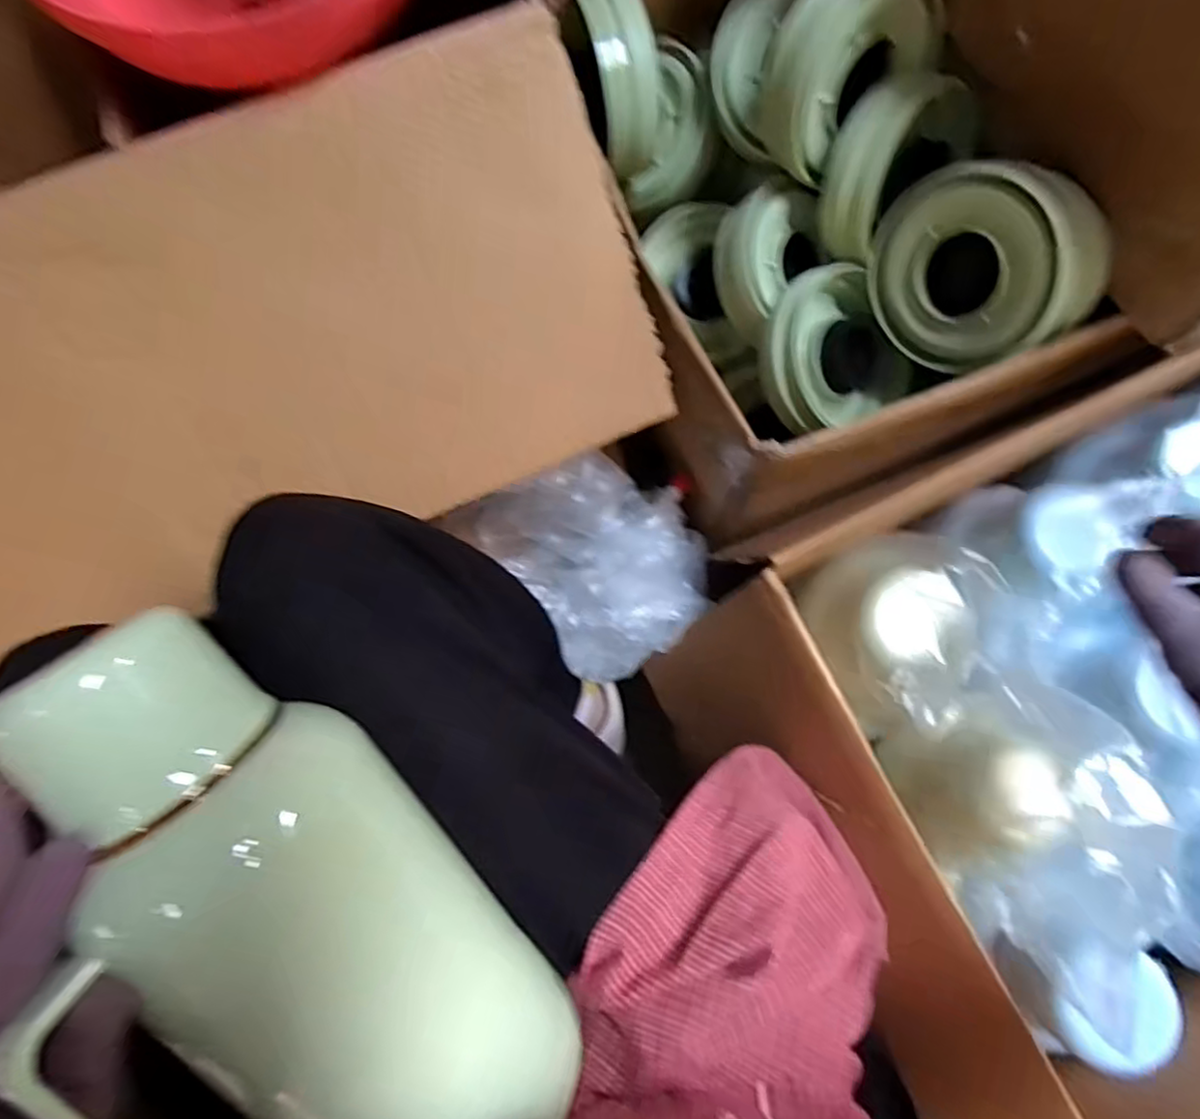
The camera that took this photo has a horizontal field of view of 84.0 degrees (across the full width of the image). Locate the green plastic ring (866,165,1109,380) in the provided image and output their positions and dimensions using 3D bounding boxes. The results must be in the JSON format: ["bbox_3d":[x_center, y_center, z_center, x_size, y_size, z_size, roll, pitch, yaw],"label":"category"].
[{"bbox_3d":[0.271,-0.209,0.472,0.070,0.136,0.132,-30,99,-28],"label":"green plastic ring"}]

